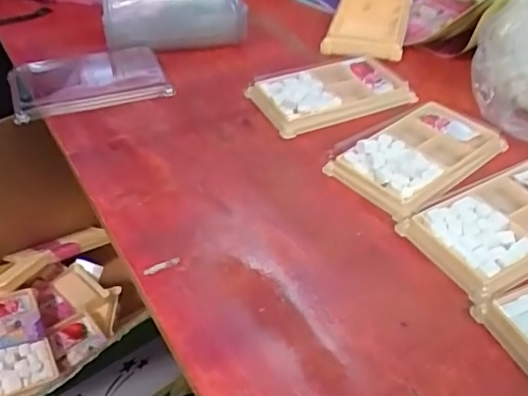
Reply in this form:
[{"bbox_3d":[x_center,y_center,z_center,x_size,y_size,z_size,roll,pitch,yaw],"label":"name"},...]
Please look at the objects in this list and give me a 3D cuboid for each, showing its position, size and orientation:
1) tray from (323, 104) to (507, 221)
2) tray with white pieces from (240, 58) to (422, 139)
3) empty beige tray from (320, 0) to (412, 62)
[{"bbox_3d":[0.123,-0.037,0.448,0.136,0.014,0.079,-32,52,-31],"label":"tray"},{"bbox_3d":[0.058,-0.099,0.516,0.132,0.017,0.079,-18,46,-20],"label":"tray with white pieces"},{"bbox_3d":[0.117,-0.198,0.619,0.079,0.021,0.148,10,42,11],"label":"empty beige tray"}]

